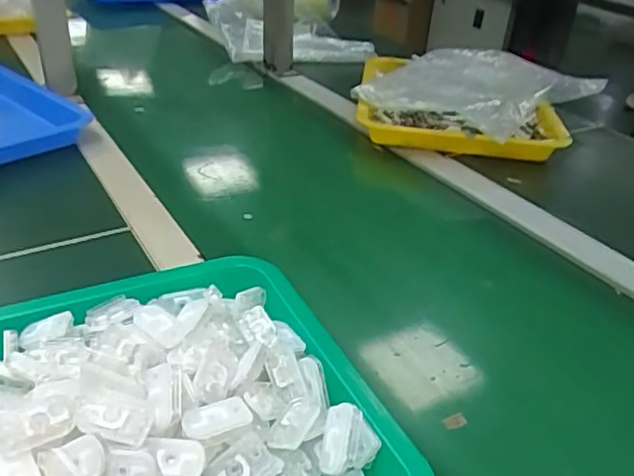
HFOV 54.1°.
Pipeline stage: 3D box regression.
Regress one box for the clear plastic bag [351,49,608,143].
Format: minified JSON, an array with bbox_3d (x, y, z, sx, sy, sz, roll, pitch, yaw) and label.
[{"bbox_3d":[0.228,-0.216,0.868,0.239,0.042,0.289,25,38,32],"label":"clear plastic bag"}]

